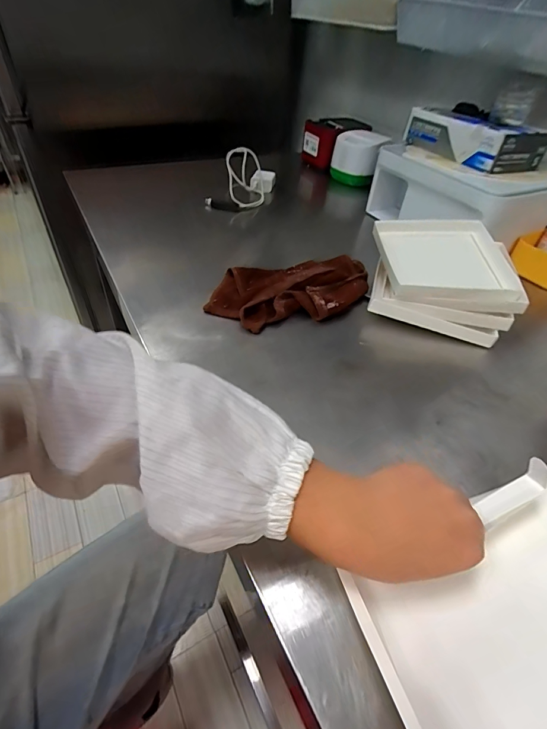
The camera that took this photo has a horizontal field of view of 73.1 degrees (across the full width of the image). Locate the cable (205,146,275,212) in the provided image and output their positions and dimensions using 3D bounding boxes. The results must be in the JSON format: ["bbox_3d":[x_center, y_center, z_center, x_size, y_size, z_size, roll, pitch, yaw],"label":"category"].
[{"bbox_3d":[-0.065,-0.430,0.855,0.097,0.093,0.205,21,47,14],"label":"cable"}]

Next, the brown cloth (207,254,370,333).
[{"bbox_3d":[0.031,-0.111,0.569,0.264,0.034,0.130,-6,47,-12],"label":"brown cloth"}]

